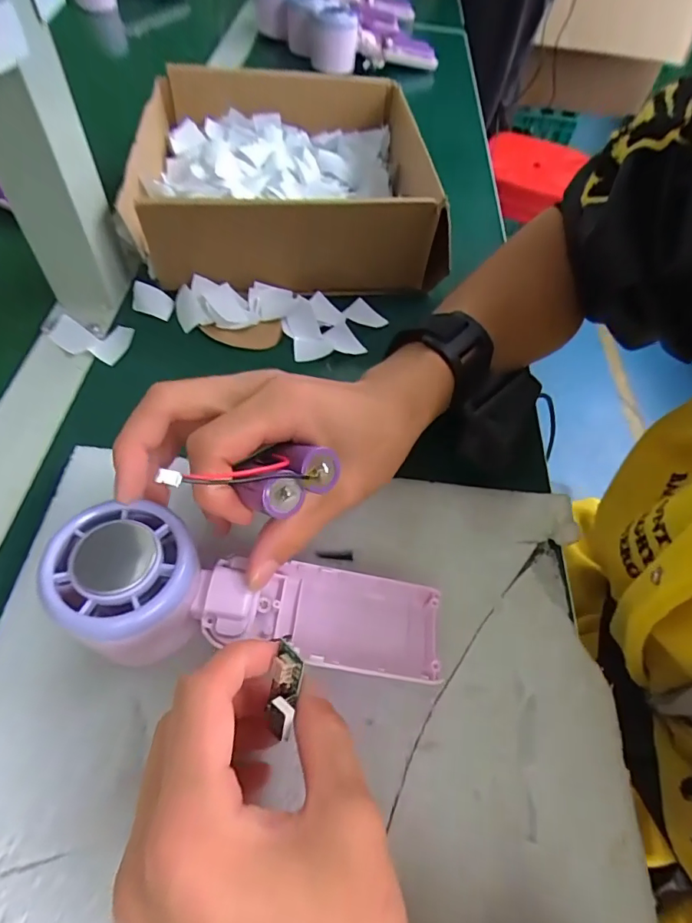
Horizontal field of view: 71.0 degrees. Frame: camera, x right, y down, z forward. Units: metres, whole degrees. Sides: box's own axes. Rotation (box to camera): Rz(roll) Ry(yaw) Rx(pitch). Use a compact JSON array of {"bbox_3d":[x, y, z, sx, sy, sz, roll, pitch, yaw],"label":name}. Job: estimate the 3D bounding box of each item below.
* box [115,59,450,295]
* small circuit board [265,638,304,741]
[{"bbox_3d":[-0.053,-0.232,0.399,0.224,0.074,0.231,-9,58,-11],"label":"box"},{"bbox_3d":[-0.022,0.083,0.179,0.011,0.010,0.032,4,63,-2],"label":"small circuit board"}]

